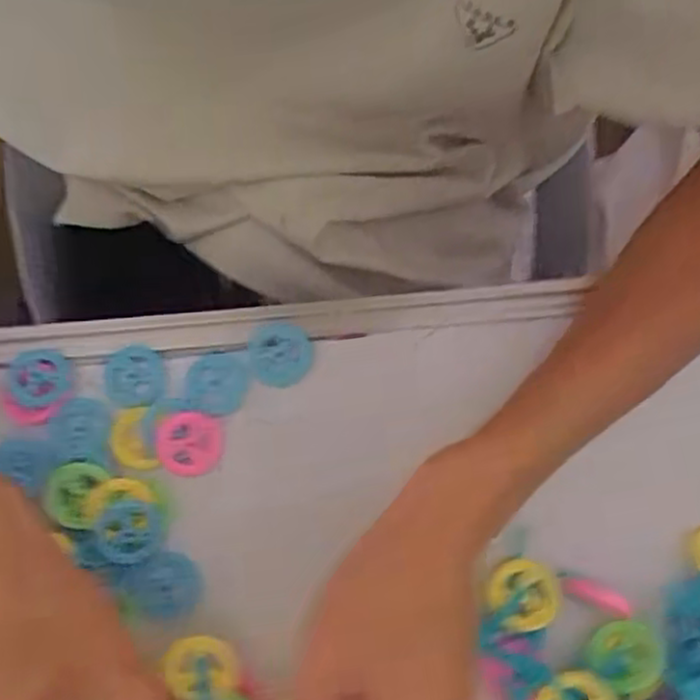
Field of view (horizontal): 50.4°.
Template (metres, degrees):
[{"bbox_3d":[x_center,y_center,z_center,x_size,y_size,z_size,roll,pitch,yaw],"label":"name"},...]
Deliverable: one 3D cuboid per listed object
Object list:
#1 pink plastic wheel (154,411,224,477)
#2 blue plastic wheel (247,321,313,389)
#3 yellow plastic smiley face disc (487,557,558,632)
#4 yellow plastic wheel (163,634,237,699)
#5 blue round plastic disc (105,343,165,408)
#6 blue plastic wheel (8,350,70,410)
[{"bbox_3d":[-0.075,0.044,0.349,0.030,0.005,0.030,1,87,-21],"label":"pink plastic wheel"},{"bbox_3d":[-0.035,0.002,0.365,0.031,0.004,0.033,0,77,-1],"label":"blue plastic wheel"},{"bbox_3d":[0.077,0.108,0.330,0.028,0.005,0.030,0,77,-1],"label":"yellow plastic smiley face disc"},{"bbox_3d":[-0.062,0.131,0.307,0.028,0.004,0.024,-3,55,-21],"label":"yellow plastic wheel"},{"bbox_3d":[-0.106,0.013,0.365,0.028,0.004,0.030,-5,77,-2],"label":"blue round plastic disc"},{"bbox_3d":[-0.150,0.014,0.359,0.028,0.006,0.028,-3,77,-1],"label":"blue plastic wheel"}]

